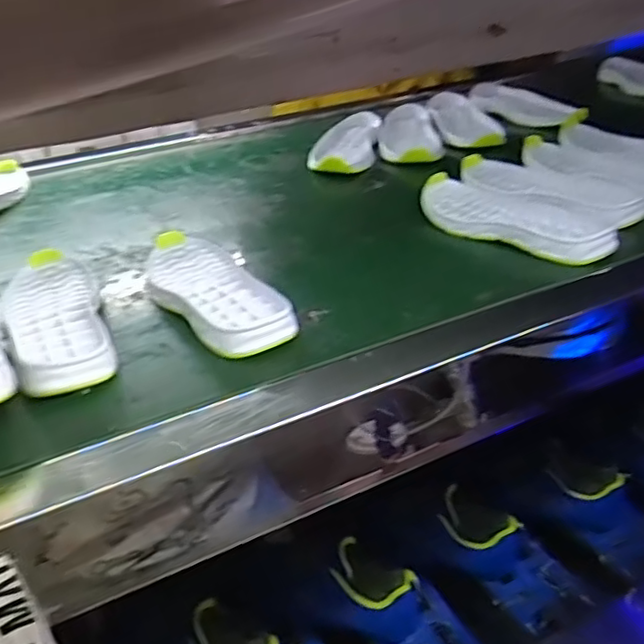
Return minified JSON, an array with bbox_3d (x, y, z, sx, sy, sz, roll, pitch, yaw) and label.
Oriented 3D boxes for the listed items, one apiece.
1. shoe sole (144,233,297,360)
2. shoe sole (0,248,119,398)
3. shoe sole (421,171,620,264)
[{"bbox_3d":[-0.099,-0.029,0.562,0.080,0.023,0.212,-18,32,-22],"label":"shoe sole"},{"bbox_3d":[-0.219,-0.006,0.531,0.076,0.025,0.198,-15,31,-17],"label":"shoe sole"},{"bbox_3d":[0.185,-0.099,0.627,0.075,0.033,0.205,-24,35,-30],"label":"shoe sole"}]

